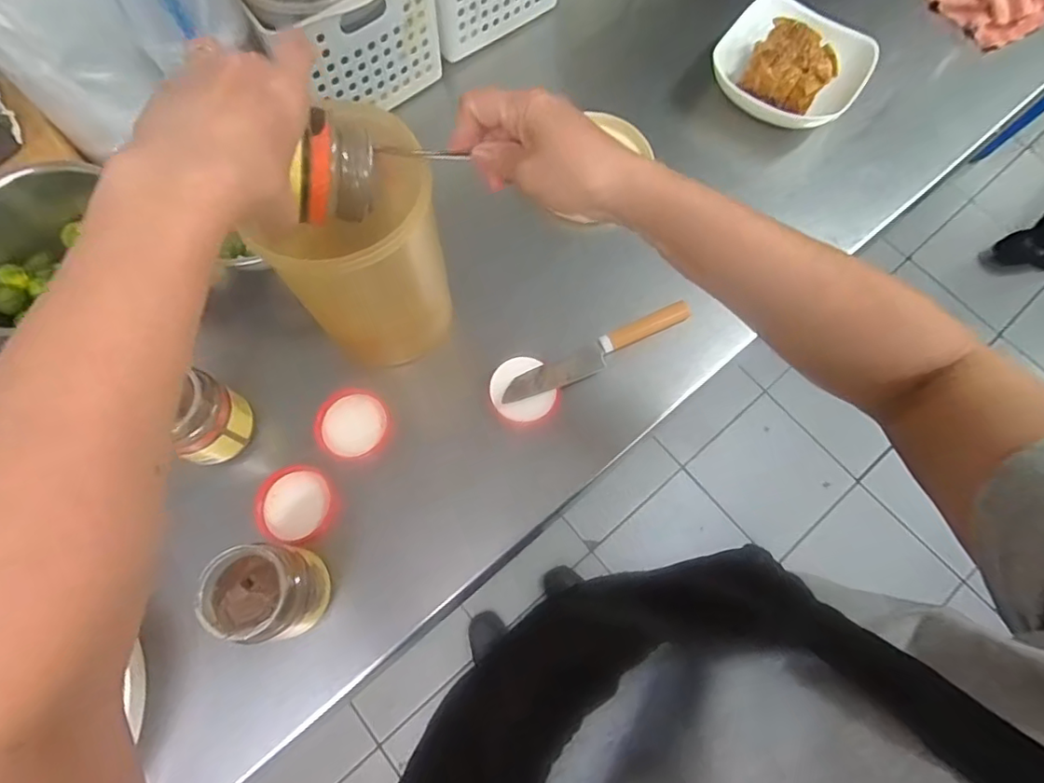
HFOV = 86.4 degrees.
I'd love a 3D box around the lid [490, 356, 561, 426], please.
[{"bbox_3d":[0.001,-0.001,0.495,0.056,0.013,0.059,0,71,0],"label":"lid"}]

